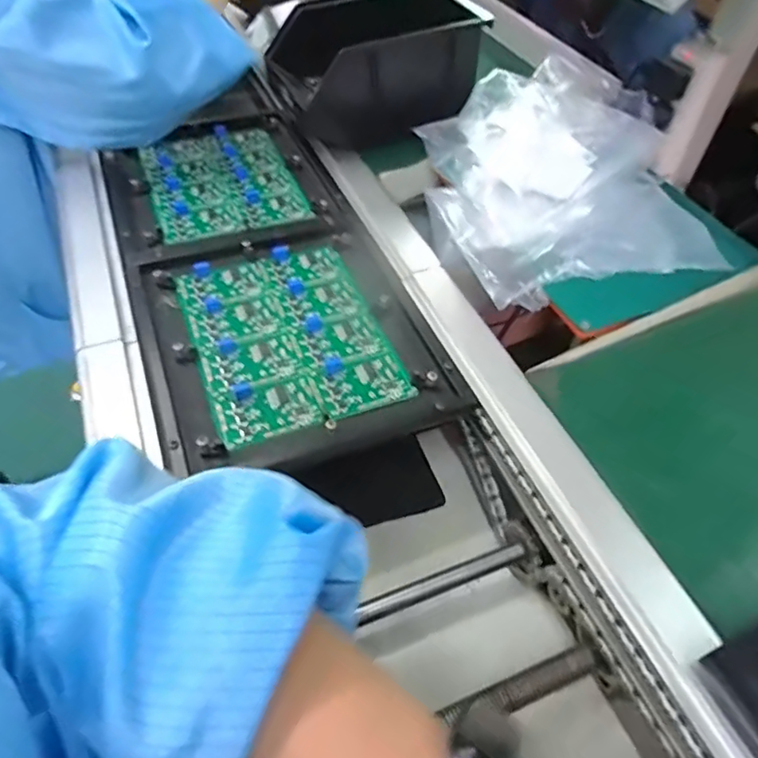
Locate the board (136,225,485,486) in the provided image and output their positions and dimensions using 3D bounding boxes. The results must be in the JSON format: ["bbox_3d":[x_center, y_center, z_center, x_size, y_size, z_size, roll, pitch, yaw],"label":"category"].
[{"bbox_3d":[-0.079,-0.038,0.488,0.226,0.014,0.253,-17,52,-16],"label":"board"}]

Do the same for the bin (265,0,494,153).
[{"bbox_3d":[-0.005,-0.373,0.693,0.224,0.129,0.149,-13,51,-13],"label":"bin"}]

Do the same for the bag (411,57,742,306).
[{"bbox_3d":[0.185,-0.211,0.595,0.253,0.080,0.319,-9,50,-10],"label":"bag"}]

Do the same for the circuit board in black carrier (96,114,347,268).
[{"bbox_3d":[-0.182,-0.223,0.641,0.214,0.016,0.268,-16,51,-15],"label":"circuit board in black carrier"}]

